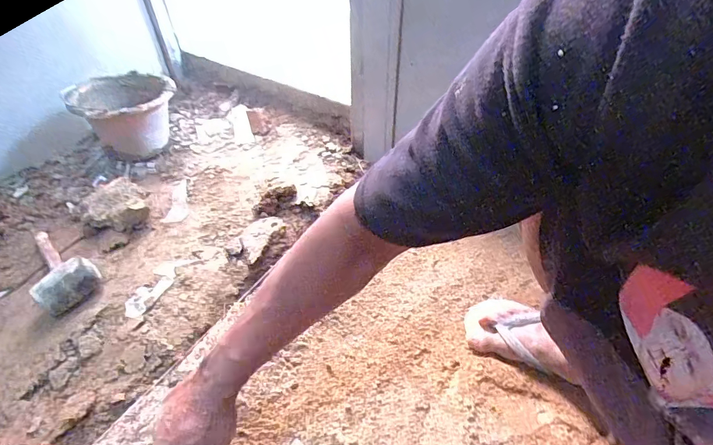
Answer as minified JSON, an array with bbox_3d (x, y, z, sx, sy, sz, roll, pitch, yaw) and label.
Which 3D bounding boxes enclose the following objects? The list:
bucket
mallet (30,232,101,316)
[{"bbox_3d":[-0.597,-0.286,1.103,0.250,0.164,0.206,30,54,27],"label":"bucket"},{"bbox_3d":[-0.618,0.076,0.826,0.281,0.089,0.101,30,51,27],"label":"mallet"}]

